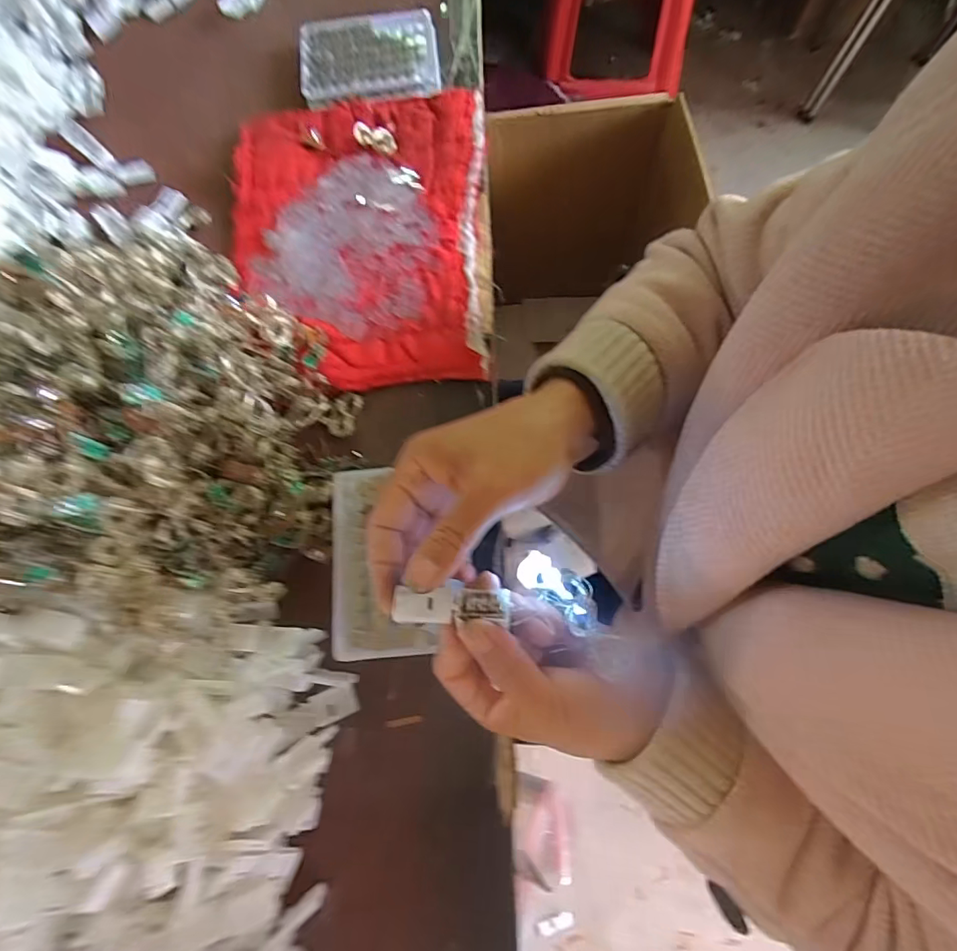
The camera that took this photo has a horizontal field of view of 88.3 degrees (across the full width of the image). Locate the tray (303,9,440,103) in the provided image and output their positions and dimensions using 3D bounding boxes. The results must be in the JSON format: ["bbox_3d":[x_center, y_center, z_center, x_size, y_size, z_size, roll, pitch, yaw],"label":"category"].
[{"bbox_3d":[-0.108,-0.413,0.483,0.133,0.011,0.096,-8,75,-1],"label":"tray"}]

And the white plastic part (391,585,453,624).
[{"bbox_3d":[-0.027,0.063,0.237,0.028,0.004,0.019,2,38,-9],"label":"white plastic part"}]

